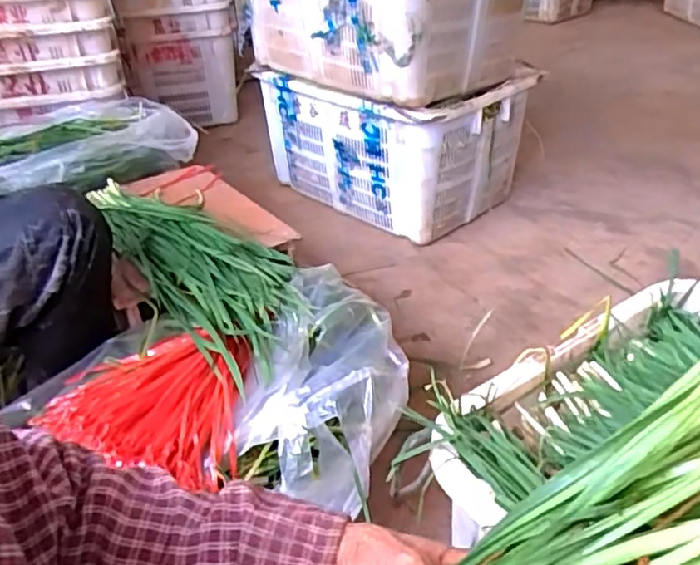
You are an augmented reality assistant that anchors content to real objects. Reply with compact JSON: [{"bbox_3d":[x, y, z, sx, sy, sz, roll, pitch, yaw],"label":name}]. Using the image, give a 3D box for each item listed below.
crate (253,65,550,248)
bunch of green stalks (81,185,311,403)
[{"bbox_3d":[0.111,-0.391,1.740,0.595,0.392,0.441,27,44,34],"label":"crate"},{"bbox_3d":[-0.259,-0.053,1.058,0.213,0.067,0.561,-26,42,-29],"label":"bunch of green stalks"}]

